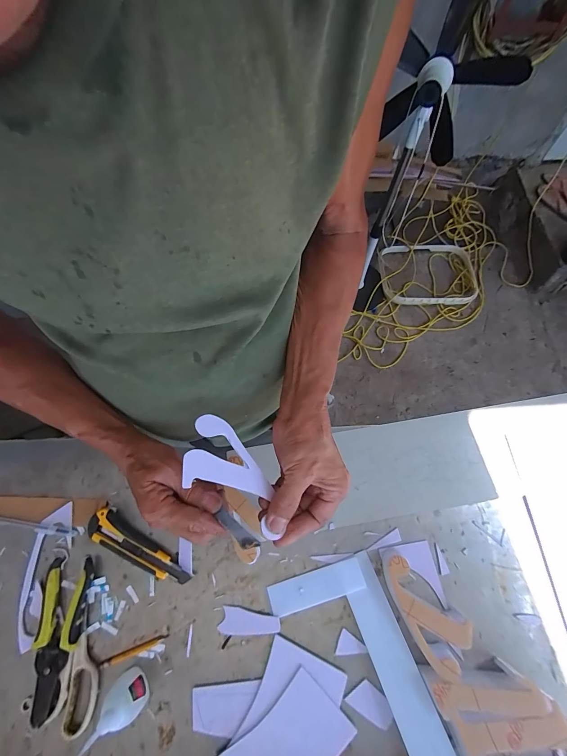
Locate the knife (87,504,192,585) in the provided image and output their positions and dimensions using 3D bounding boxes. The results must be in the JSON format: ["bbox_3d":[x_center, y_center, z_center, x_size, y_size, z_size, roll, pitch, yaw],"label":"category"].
[{"bbox_3d":[-0.210,0.249,0.452,0.161,0.019,0.041,32,73,12],"label":"knife"}]

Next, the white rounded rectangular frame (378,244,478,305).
[{"bbox_3d":[0.679,-0.497,1.488,0.450,0.032,0.342,0,67,0],"label":"white rounded rectangular frame"}]

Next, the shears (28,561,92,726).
[{"bbox_3d":[-0.299,0.338,0.418,0.065,0.020,0.169,-2,69,0],"label":"shears"}]

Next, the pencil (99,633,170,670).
[{"bbox_3d":[-0.198,0.360,0.415,0.092,0.009,0.009,-20,70,-7],"label":"pencil"}]

